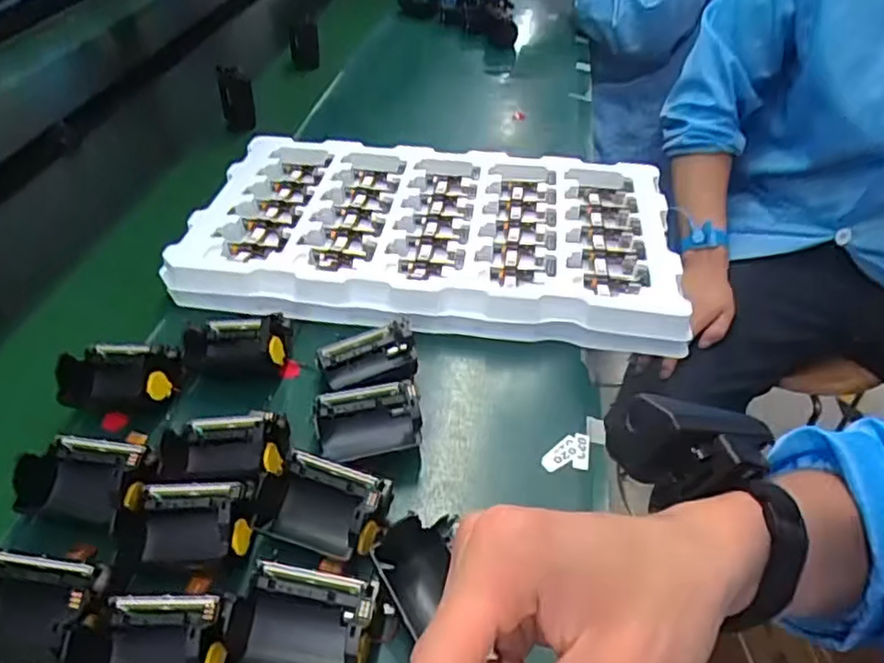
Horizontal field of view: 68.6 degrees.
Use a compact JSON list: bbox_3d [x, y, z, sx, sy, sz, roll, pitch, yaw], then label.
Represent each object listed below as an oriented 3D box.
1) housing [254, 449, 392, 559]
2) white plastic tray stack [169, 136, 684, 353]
[{"bbox_3d":[-0.072,0.102,0.388,0.075,0.032,0.049,18,46,20],"label":"housing"},{"bbox_3d":[-0.007,-0.097,0.614,0.430,0.045,0.254,4,42,6],"label":"white plastic tray stack"}]

